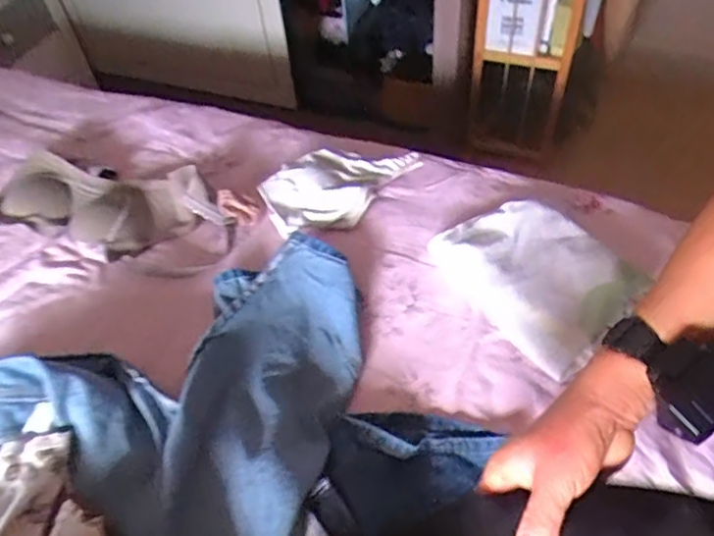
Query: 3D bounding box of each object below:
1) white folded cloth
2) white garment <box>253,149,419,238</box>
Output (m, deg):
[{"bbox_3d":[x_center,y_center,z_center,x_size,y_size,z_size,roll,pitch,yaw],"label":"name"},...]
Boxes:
[{"bbox_3d":[0.236,0.000,0.785,0.196,0.043,0.250,-33,54,-21],"label":"white folded cloth"},{"bbox_3d":[-0.016,-0.131,0.912,0.253,0.054,0.148,-16,50,-8],"label":"white garment"}]

